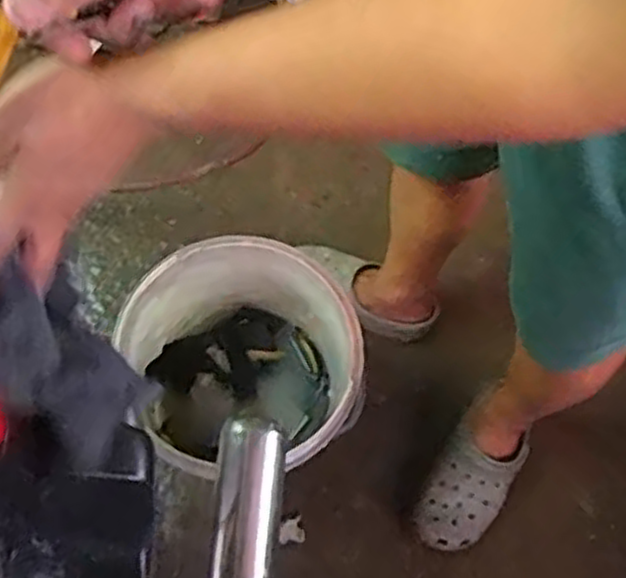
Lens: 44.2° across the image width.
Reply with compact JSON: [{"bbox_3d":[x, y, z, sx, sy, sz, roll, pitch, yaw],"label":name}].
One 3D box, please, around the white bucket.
[{"bbox_3d":[-0.089,0.103,1.033,0.284,0.285,0.280,1,70,-2],"label":"white bucket"}]

